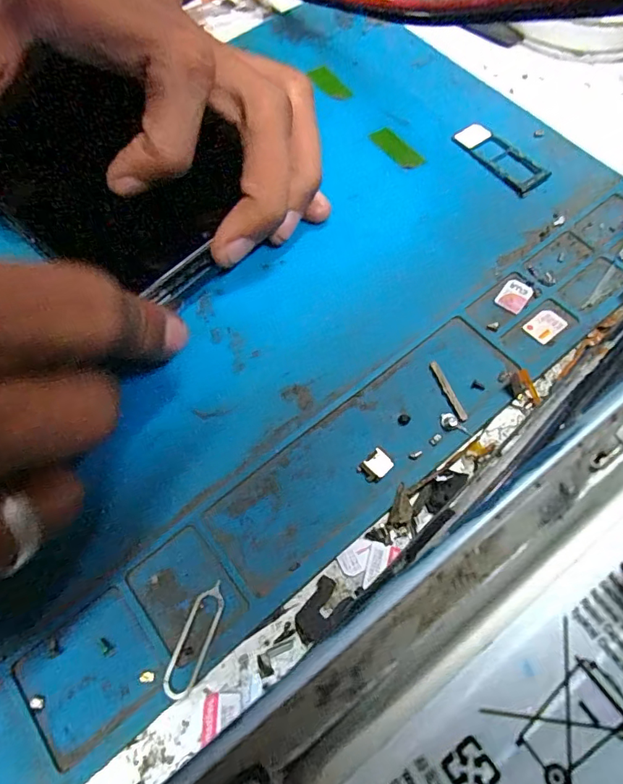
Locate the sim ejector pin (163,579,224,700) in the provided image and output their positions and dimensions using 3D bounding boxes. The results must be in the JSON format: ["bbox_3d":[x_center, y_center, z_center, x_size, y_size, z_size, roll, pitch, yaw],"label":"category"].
[{"bbox_3d":[-0.028,0.060,0.113,0.008,0.004,0.026,14,62,13],"label":"sim ejector pin"}]

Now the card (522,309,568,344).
[{"bbox_3d":[0.075,-0.021,0.149,0.012,0.004,0.009,-36,63,-10],"label":"card"}]

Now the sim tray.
[{"bbox_3d":[0.073,-0.092,0.180,0.016,0.004,0.039,-33,70,-13],"label":"sim tray"}]

